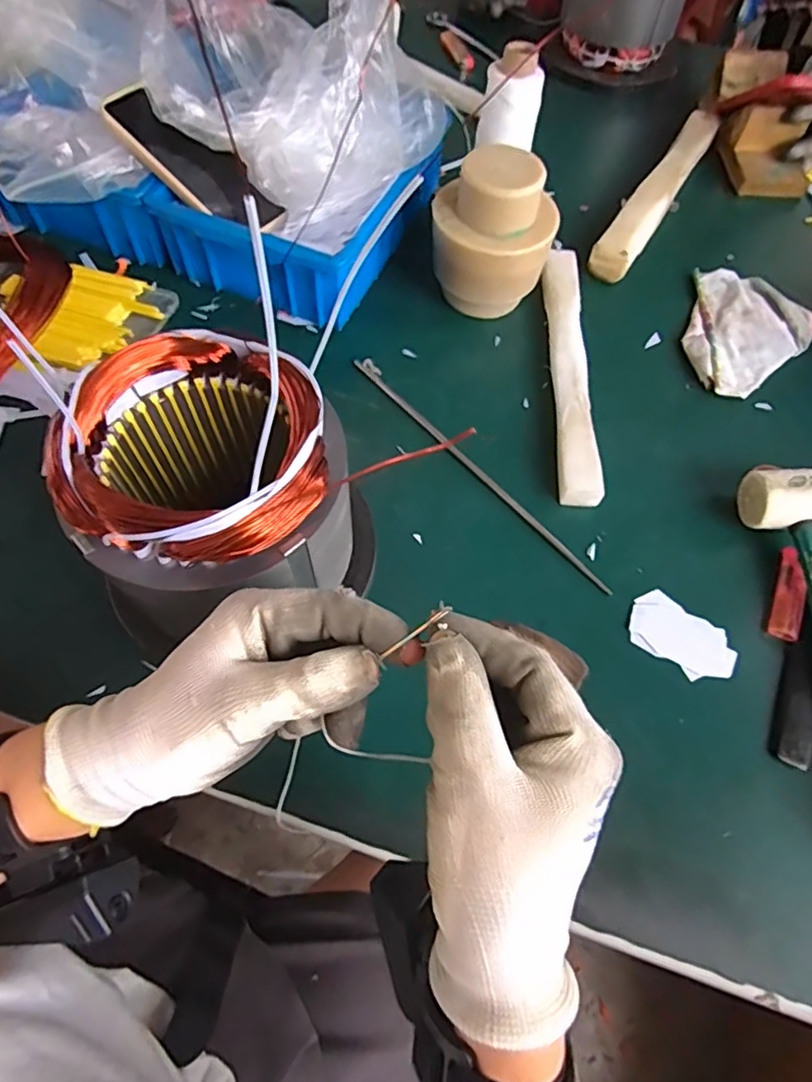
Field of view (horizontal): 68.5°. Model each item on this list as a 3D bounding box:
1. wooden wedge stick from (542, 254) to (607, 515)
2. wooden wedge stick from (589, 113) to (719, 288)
[{"bbox_3d":[0.152,-0.166,0.563,0.036,0.021,0.301,4,62,-1],"label":"wooden wedge stick"},{"bbox_3d":[0.295,-0.406,0.688,0.040,0.031,0.339,30,65,12],"label":"wooden wedge stick"}]

